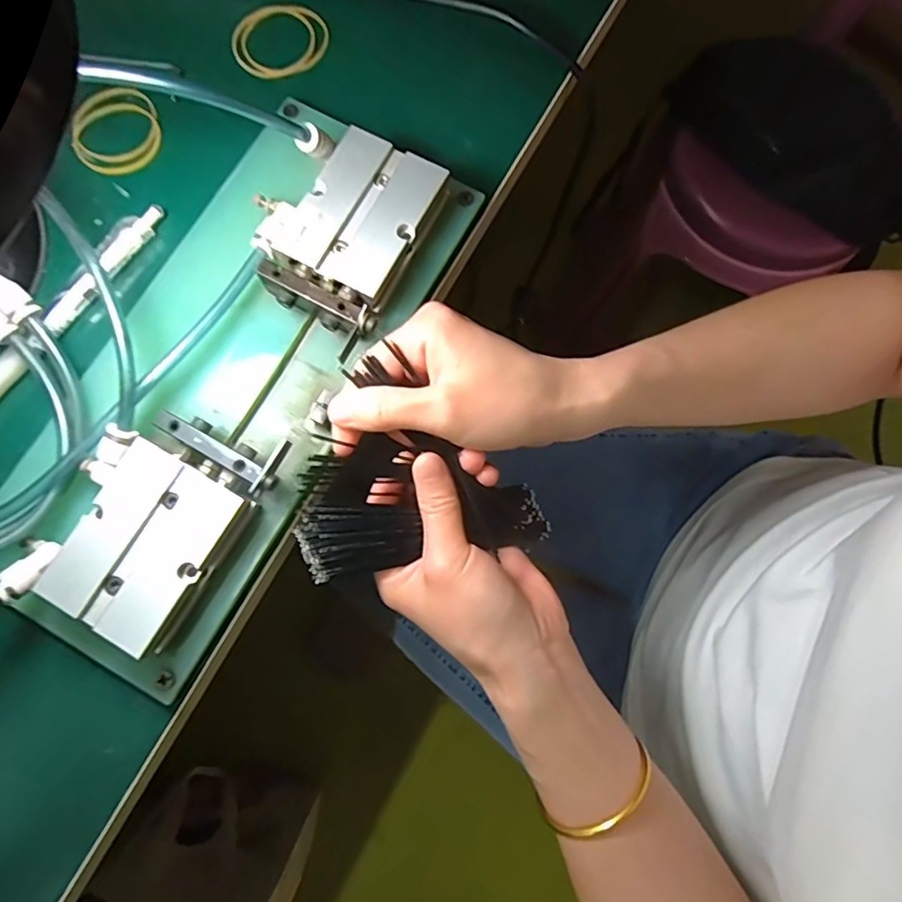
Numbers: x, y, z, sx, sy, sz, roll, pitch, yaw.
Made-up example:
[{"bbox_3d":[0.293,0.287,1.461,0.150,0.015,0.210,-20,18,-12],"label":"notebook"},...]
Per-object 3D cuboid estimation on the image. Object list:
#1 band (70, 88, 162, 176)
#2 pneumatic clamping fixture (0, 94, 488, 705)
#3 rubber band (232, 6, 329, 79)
[{"bbox_3d":[-0.180,-0.172,0.293,0.047,0.004,0.050,-17,78,-4],"label":"band"},{"bbox_3d":[-0.098,-0.042,0.249,0.109,0.033,0.264,29,79,6],"label":"pneumatic clamping fixture"},{"bbox_3d":[-0.096,-0.231,0.304,0.052,0.004,0.045,-5,78,-1],"label":"rubber band"}]

